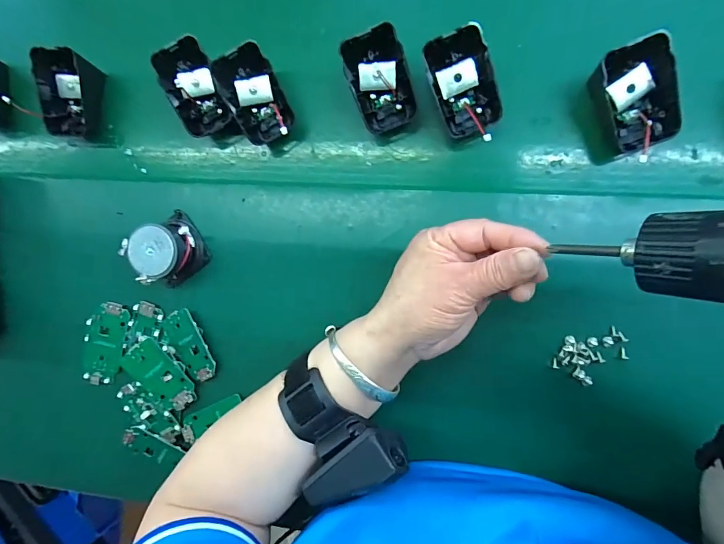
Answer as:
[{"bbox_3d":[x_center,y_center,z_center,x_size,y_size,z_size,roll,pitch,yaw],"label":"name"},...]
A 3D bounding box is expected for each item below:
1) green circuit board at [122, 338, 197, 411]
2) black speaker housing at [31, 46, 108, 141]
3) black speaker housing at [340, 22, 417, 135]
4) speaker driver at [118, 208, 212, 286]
[{"bbox_3d":[-0.172,0.089,0.332,0.033,0.005,0.066,-45,103,-6],"label":"green circuit board"},{"bbox_3d":[-0.261,-0.158,0.341,0.054,0.035,0.070,9,90,8],"label":"black speaker housing"},{"bbox_3d":[0.015,-0.144,0.298,0.047,0.042,0.066,-21,86,7],"label":"black speaker housing"},{"bbox_3d":[-0.161,-0.018,0.321,0.053,0.034,0.043,-32,85,6],"label":"speaker driver"}]

